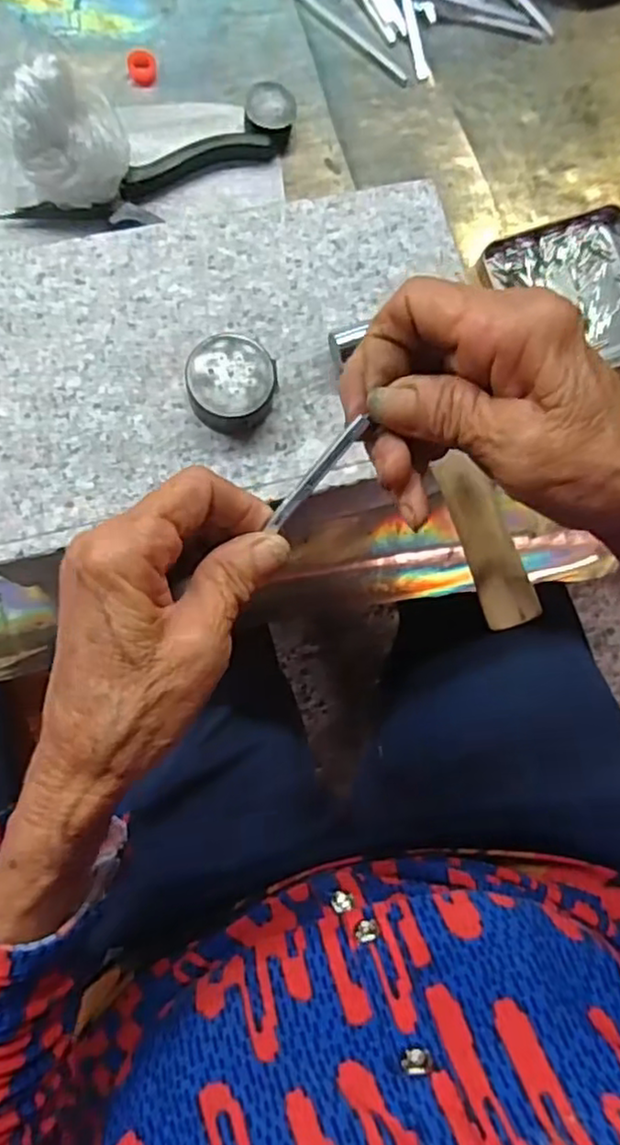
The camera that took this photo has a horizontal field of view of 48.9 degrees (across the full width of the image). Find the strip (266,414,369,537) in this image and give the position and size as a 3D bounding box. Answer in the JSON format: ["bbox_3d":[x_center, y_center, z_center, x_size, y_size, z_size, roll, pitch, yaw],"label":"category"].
[{"bbox_3d":[0.002,-0.034,0.236,0.006,0.004,0.049,42,107,-2],"label":"strip"}]

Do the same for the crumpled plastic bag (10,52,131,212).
[{"bbox_3d":[-0.126,-0.227,0.362,0.054,0.065,0.049,-15,85,-7],"label":"crumpled plastic bag"}]

